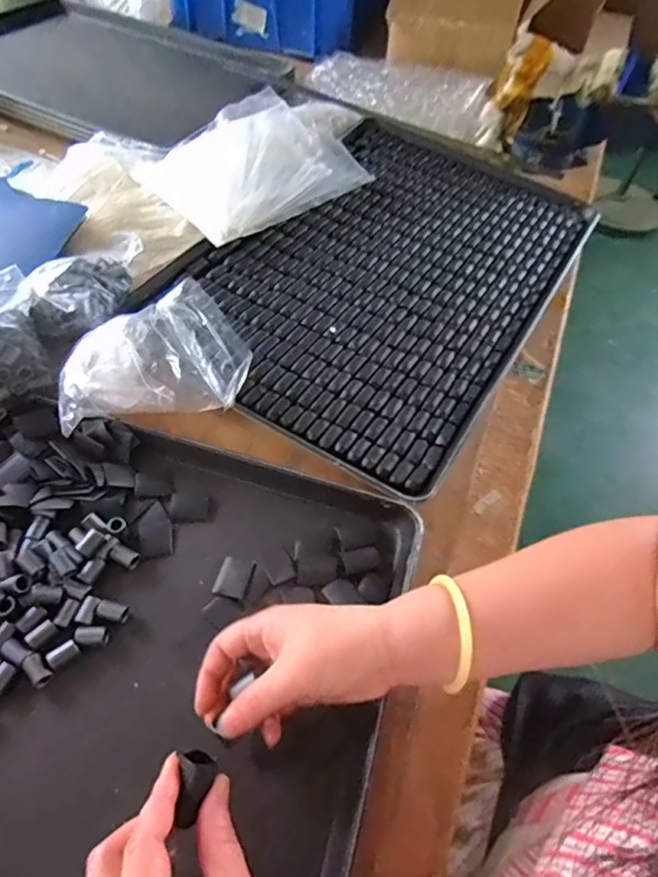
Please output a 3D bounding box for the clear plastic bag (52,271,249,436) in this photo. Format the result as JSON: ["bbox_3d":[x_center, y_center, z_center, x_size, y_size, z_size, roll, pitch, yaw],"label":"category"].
[{"bbox_3d":[-0.161,-0.072,0.494,0.169,0.073,0.105,-8,55,-11],"label":"clear plastic bag"}]

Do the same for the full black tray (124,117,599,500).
[{"bbox_3d":[0.071,-0.216,0.659,0.381,0.032,0.580,29,57,16],"label":"full black tray"}]

